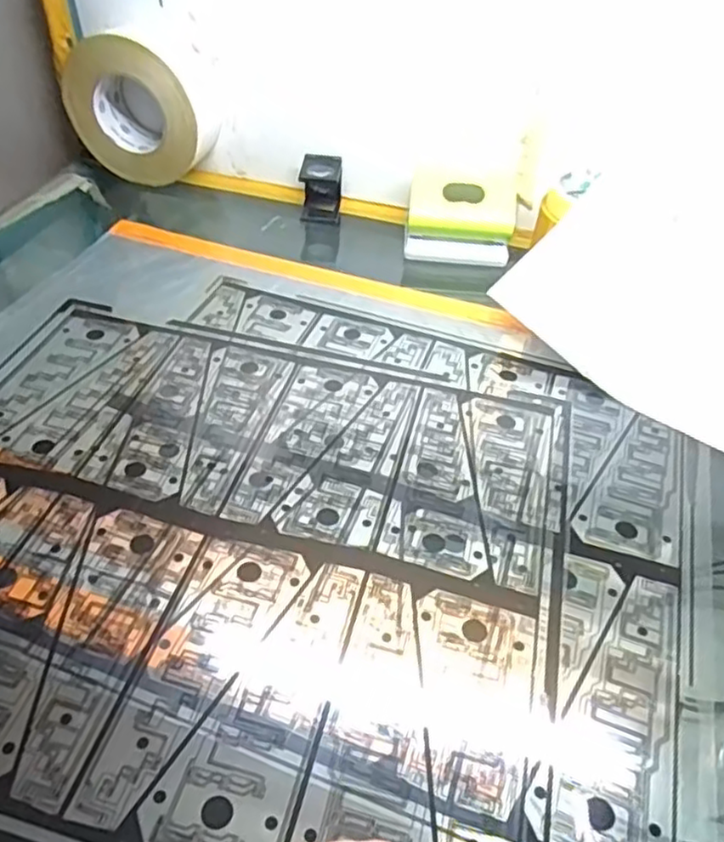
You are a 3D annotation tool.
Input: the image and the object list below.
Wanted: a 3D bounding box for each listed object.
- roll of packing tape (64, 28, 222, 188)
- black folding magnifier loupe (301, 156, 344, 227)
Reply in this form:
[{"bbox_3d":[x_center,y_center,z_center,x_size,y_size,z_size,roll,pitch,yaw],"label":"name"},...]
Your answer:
[{"bbox_3d":[-0.221,-0.309,0.664,0.143,0.127,0.051,8,45,5],"label":"roll of packing tape"},{"bbox_3d":[-0.041,-0.234,0.677,0.042,0.061,0.039,1,45,-2],"label":"black folding magnifier loupe"}]

